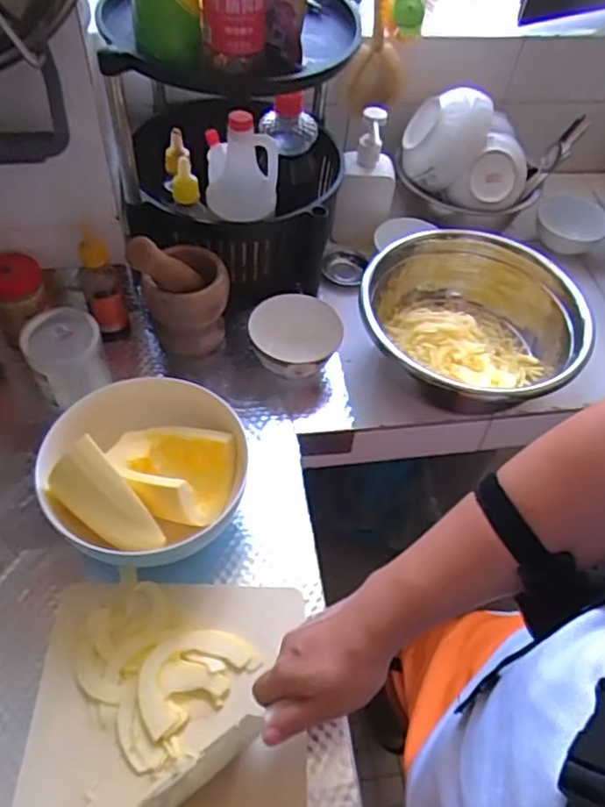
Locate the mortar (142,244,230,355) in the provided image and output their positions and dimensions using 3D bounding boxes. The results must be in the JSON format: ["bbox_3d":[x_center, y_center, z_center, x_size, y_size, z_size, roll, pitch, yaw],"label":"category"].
[{"bbox_3d":[-0.139,-0.124,0.773,0.087,0.118,0.097,18,55,8],"label":"mortar"}]

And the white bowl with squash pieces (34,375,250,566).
[{"bbox_3d":[-0.160,0.070,0.621,0.186,0.109,0.192,2,54,-3],"label":"white bowl with squash pieces"}]

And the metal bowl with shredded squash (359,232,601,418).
[{"bbox_3d":[0.203,-0.100,0.769,0.253,0.124,0.267,2,54,-3],"label":"metal bowl with shredded squash"}]

